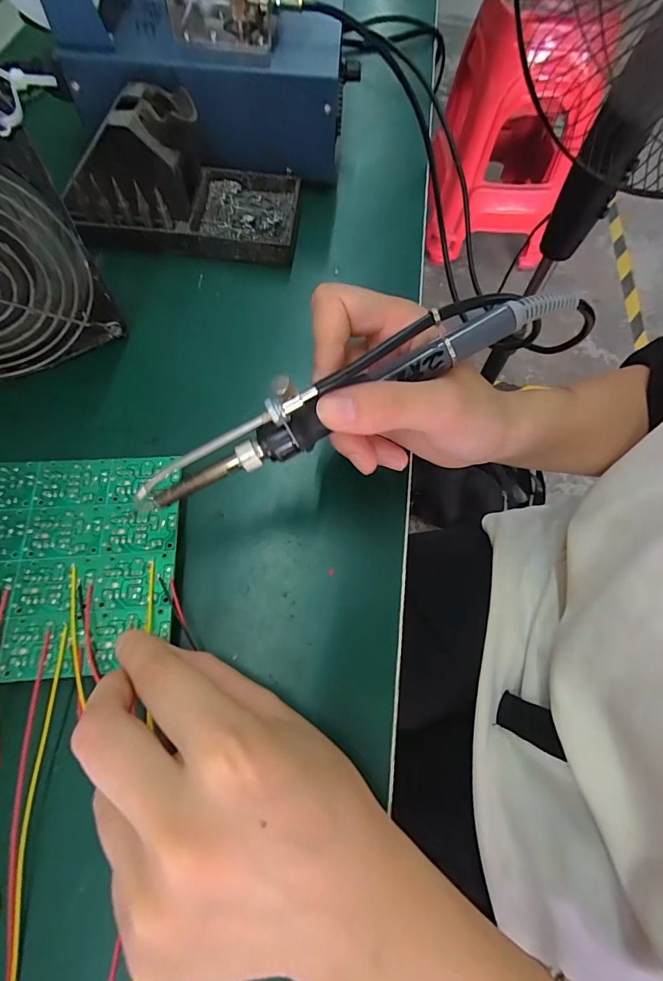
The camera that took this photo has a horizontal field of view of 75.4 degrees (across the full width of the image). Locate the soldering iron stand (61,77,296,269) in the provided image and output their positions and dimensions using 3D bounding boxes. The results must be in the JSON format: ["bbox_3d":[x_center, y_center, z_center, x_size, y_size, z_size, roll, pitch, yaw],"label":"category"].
[{"bbox_3d":[-0.097,-0.209,0.282,0.147,0.068,0.079,2,66,-2],"label":"soldering iron stand"}]

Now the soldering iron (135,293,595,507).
[{"bbox_3d":[0.014,-0.043,0.181,0.208,0.042,0.025,-26,70,0],"label":"soldering iron"}]

